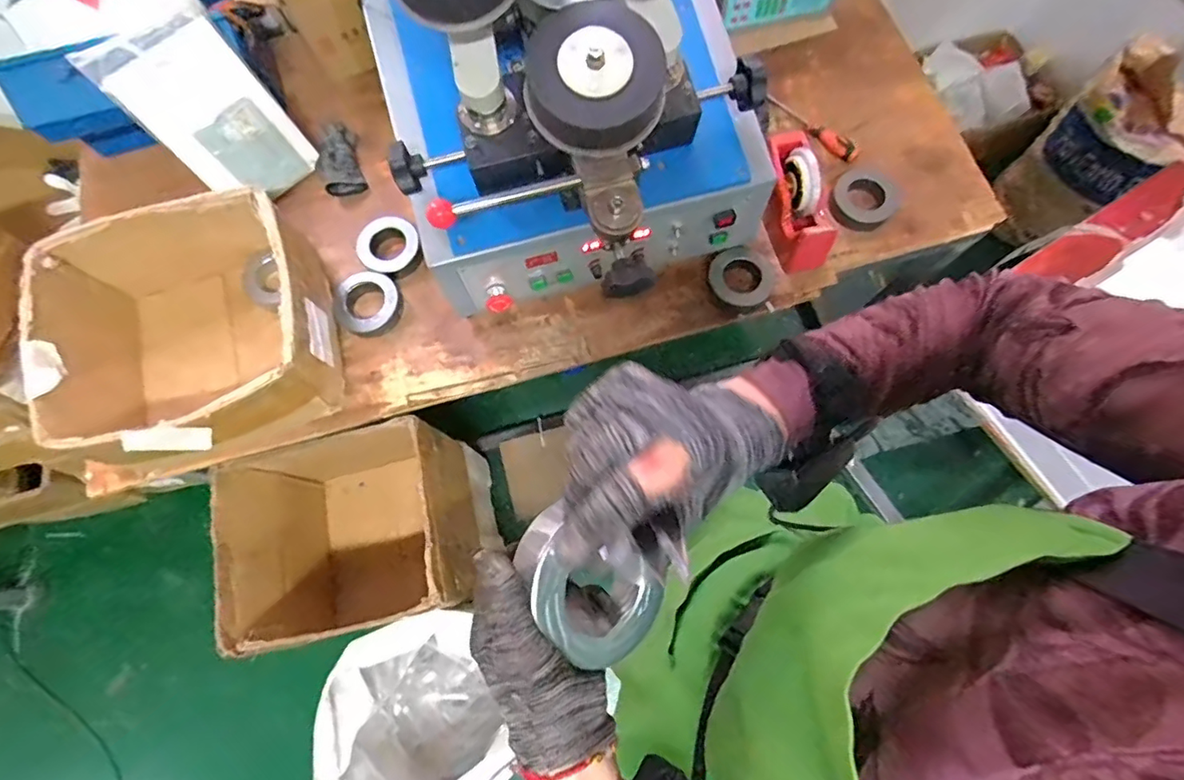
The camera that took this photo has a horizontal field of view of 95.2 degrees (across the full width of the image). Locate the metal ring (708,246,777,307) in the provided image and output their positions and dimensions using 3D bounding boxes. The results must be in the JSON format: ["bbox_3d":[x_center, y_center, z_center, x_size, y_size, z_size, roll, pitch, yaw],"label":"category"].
[{"bbox_3d":[0.246,-0.186,0.882,0.097,0.012,0.102,0,93,-2],"label":"metal ring"}]

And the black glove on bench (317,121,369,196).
[{"bbox_3d":[-0.454,-0.411,0.968,0.075,0.042,0.145,-17,74,-3],"label":"black glove on bench"}]

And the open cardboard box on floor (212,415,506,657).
[{"bbox_3d":[-0.396,0.257,0.966,0.335,0.326,0.292,-13,74,-2],"label":"open cardboard box on floor"}]

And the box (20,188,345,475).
[{"bbox_3d":[-0.572,-0.082,0.797,0.332,0.177,0.341,-16,74,-3],"label":"box"}]

